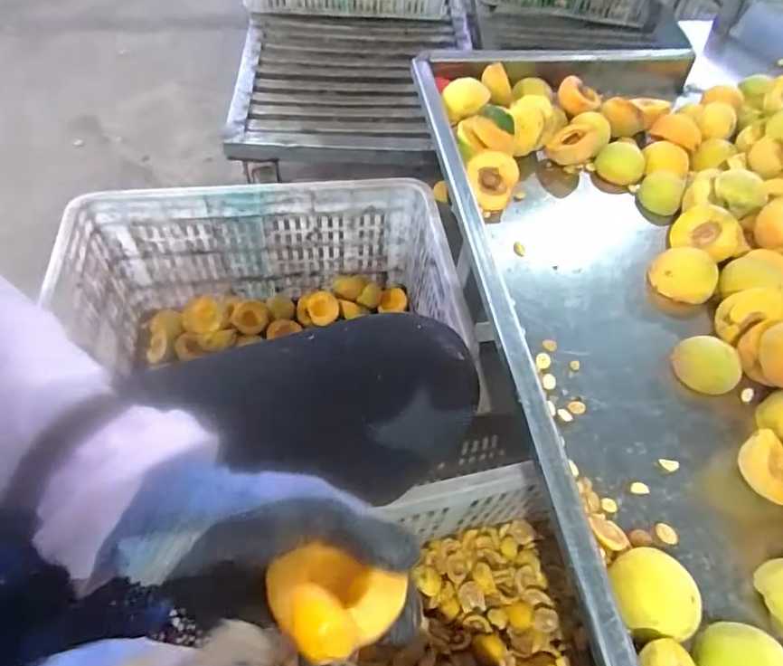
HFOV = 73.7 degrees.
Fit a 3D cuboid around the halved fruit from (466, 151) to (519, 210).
[{"bbox_3d":[0.112,-0.175,0.591,0.056,0.058,0.032,24,27,0],"label":"halved fruit"}]

